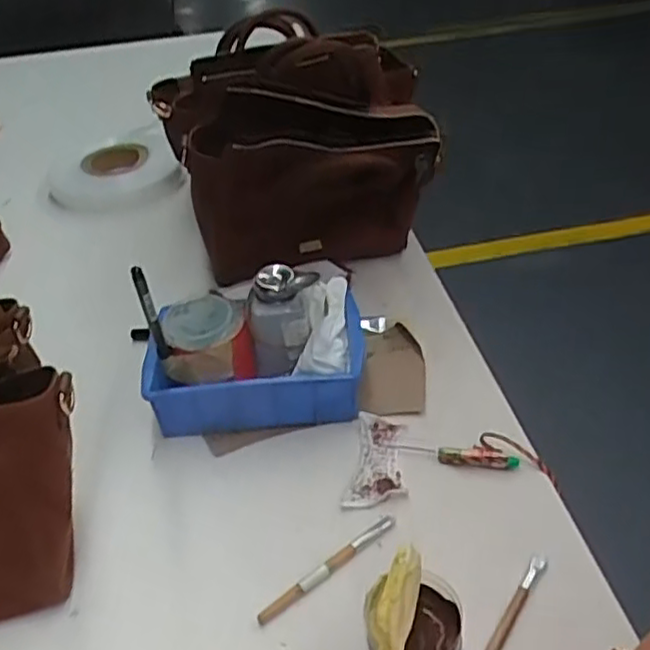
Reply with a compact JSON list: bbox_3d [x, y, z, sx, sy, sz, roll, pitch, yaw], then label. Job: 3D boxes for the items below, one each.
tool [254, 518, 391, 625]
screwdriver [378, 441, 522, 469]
[{"bbox_3d":[0.003,0.183,0.526,0.128,0.009,0.011,-28,44,-29],"label":"tool"},{"bbox_3d":[0.104,0.109,0.596,0.118,0.014,0.016,9,41,16],"label":"screwdriver"}]

